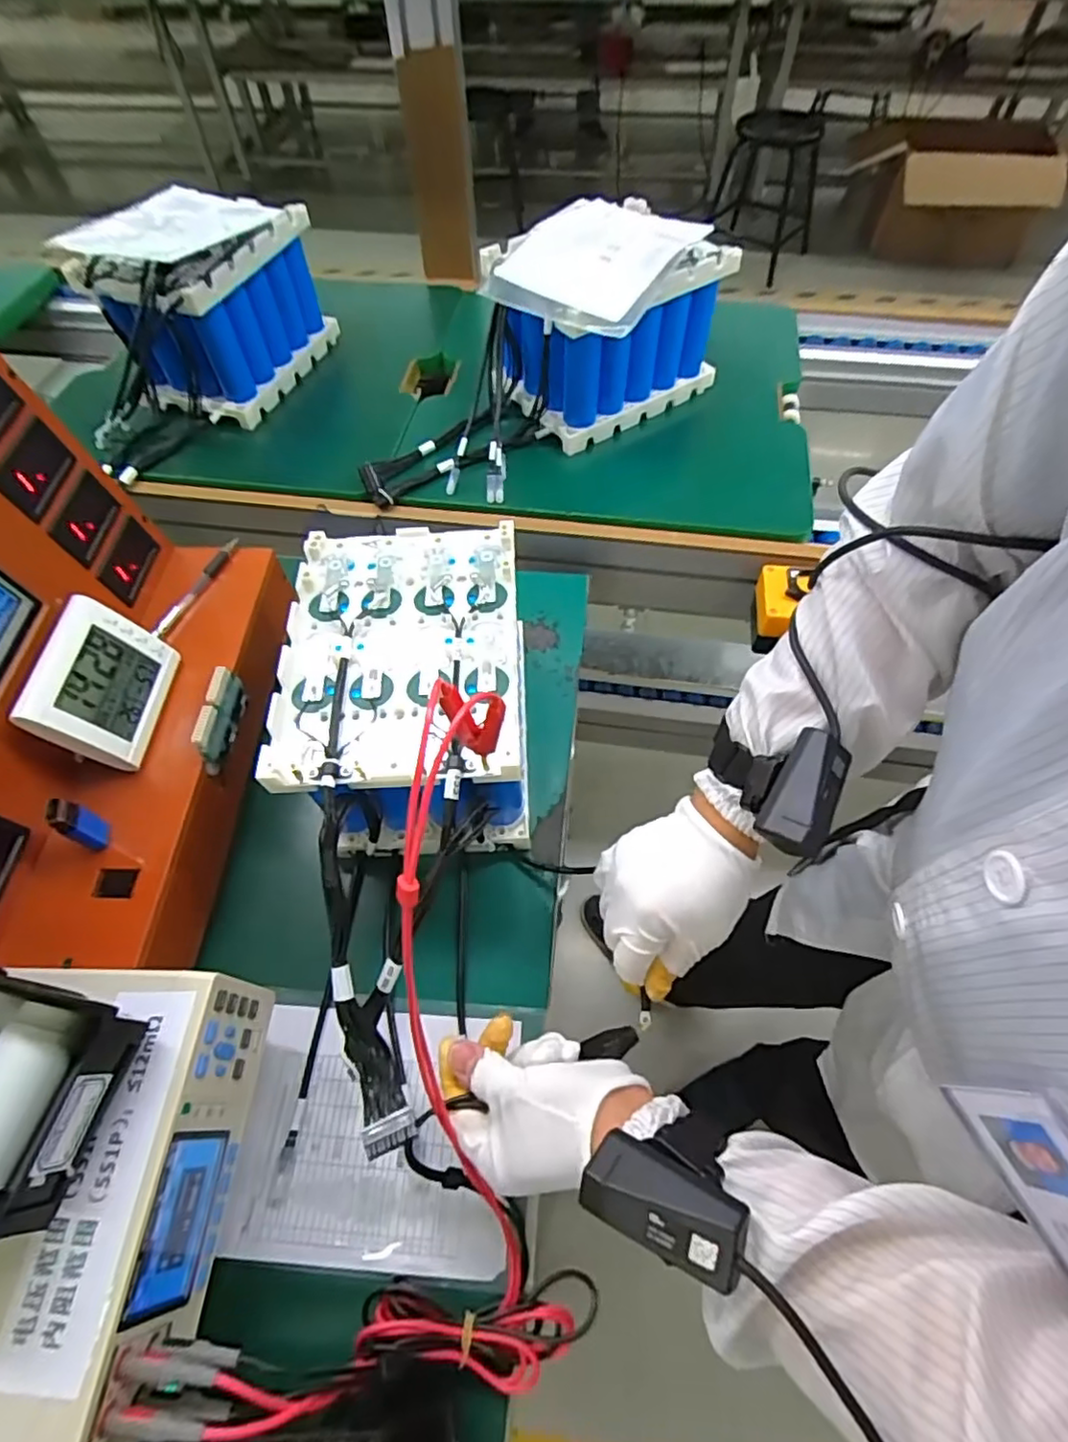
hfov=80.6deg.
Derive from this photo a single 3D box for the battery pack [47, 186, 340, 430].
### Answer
[{"bbox_3d":[-0.399,-0.526,0.790,0.169,0.172,0.228,16,61,11],"label":"battery pack"}]

